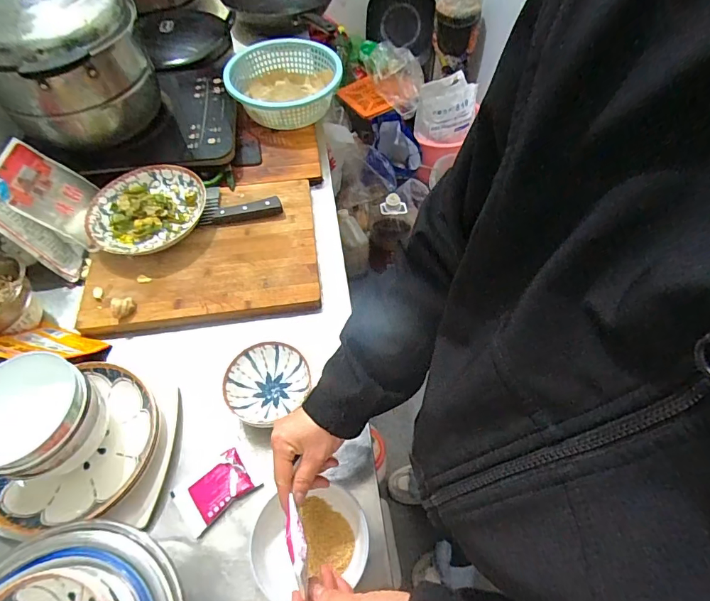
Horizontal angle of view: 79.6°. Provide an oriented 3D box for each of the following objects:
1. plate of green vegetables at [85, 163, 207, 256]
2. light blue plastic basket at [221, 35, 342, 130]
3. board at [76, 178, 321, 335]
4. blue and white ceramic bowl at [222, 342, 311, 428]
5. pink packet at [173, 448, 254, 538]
[{"bbox_3d":[-0.356,-0.156,0.737,0.192,0.048,0.166,-31,61,-17],"label":"plate of green vegetables"},{"bbox_3d":[-0.146,-0.449,0.907,0.234,0.092,0.243,-19,59,-10],"label":"light blue plastic basket"},{"bbox_3d":[-0.251,-0.086,0.723,0.367,0.035,0.278,-7,57,-3],"label":"board"},{"bbox_3d":[-0.119,0.112,0.573,0.109,0.039,0.100,-1,57,1],"label":"blue and white ceramic bowl"},{"bbox_3d":[-0.175,0.230,0.524,0.087,0.025,0.061,-36,63,-19],"label":"pink packet"}]

